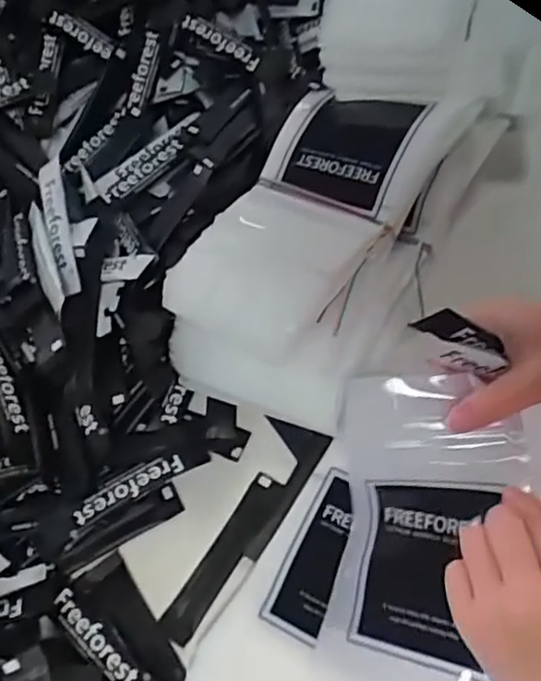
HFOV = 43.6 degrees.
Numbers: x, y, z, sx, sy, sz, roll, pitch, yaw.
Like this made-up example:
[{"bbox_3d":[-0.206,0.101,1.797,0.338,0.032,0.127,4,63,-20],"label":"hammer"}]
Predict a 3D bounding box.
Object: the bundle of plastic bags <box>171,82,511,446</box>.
[{"bbox_3d":[0.049,-0.084,0.490,0.166,0.076,0.281,16,66,18],"label":"bundle of plastic bags"}]

